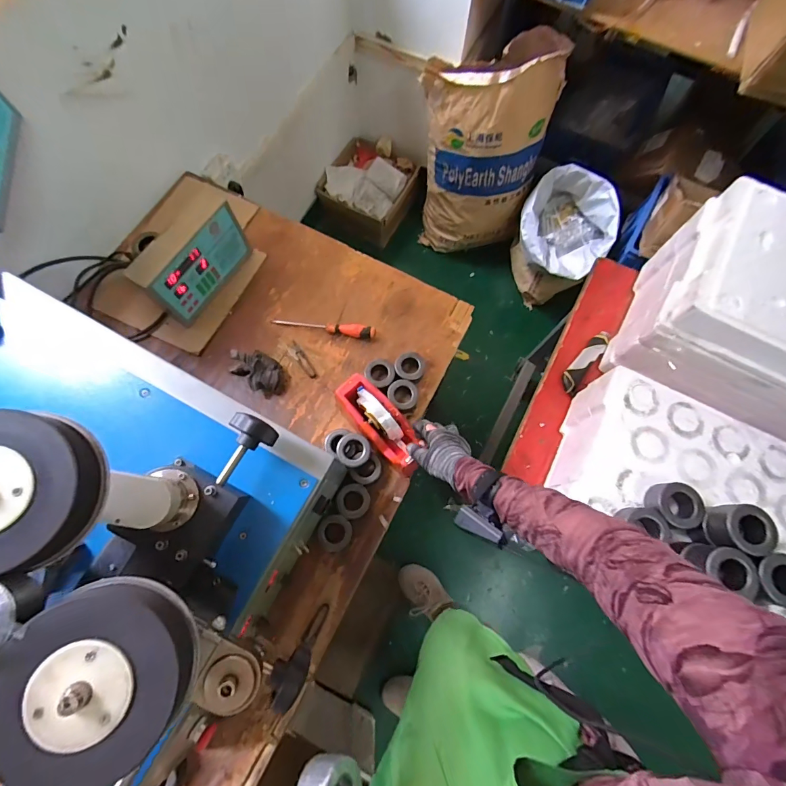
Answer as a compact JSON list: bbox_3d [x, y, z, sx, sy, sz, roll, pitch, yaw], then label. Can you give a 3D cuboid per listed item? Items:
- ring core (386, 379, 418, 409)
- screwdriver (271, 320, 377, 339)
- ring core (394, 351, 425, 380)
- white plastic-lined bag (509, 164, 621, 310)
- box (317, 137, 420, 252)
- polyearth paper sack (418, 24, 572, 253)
[{"bbox_3d":[0.019,0.004,0.779,0.058,0.031,0.059,1,73,-2],"label":"ring core"},{"bbox_3d":[-0.149,-0.141,0.824,0.225,0.037,0.023,9,73,1],"label":"screwdriver"},{"bbox_3d":[0.034,-0.054,0.796,0.059,0.028,0.059,1,73,-2],"label":"ring core"},{"bbox_3d":[0.607,-0.568,1.449,0.309,0.366,0.328,29,74,7],"label":"white plastic-lined bag"},{"bbox_3d":[-0.094,-0.841,1.585,0.348,0.201,0.361,30,74,7],"label":"box"},{"bbox_3d":[0.303,-0.806,1.357,0.408,0.595,0.291,-5,73,-4],"label":"polyearth paper sack"}]

